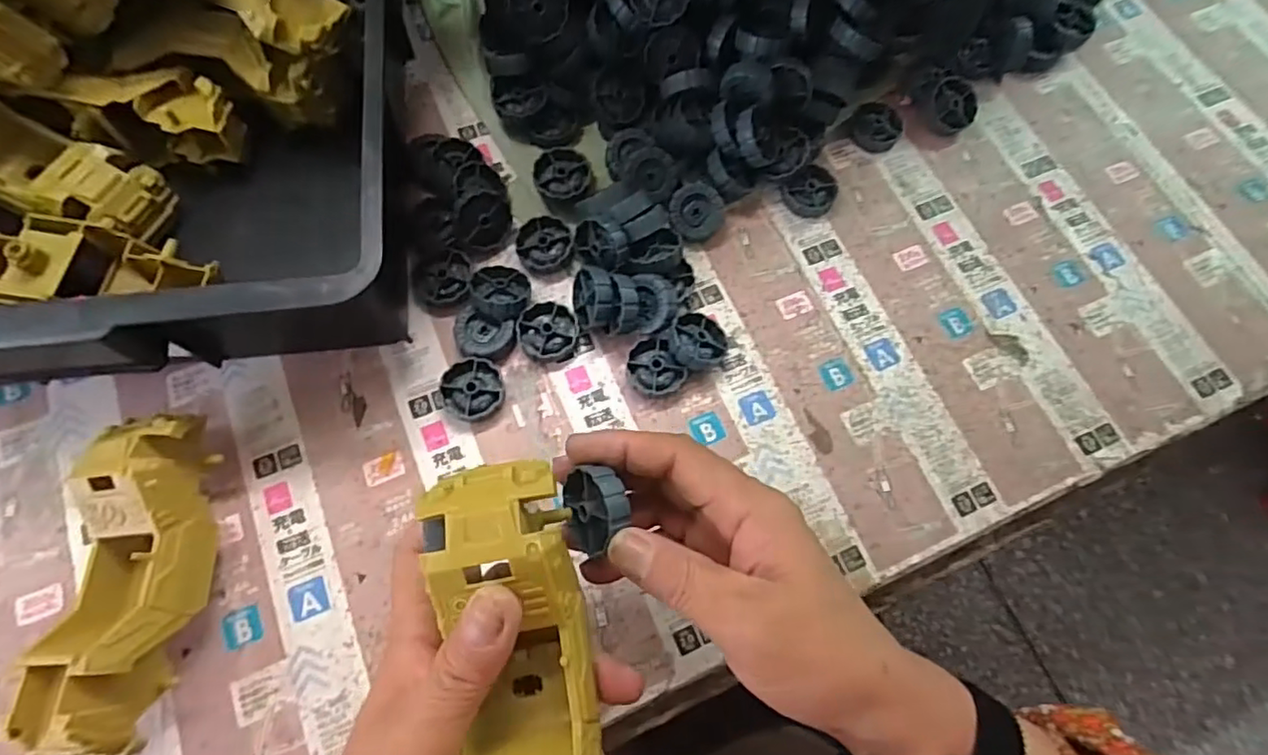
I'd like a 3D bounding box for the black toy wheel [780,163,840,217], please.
[{"bbox_3d":[0.127,-0.133,0.443,0.035,0.015,0.034,0,70,-1],"label":"black toy wheel"}]

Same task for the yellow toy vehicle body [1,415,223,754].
[{"bbox_3d":[-0.253,0.107,0.314,0.057,0.063,0.168,-1,70,-2],"label":"yellow toy vehicle body"}]

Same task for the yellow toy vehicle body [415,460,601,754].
[{"bbox_3d":[-0.047,0.122,0.230,0.067,0.049,0.173,-9,78,-4],"label":"yellow toy vehicle body"}]

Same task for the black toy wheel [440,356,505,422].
[{"bbox_3d":[-0.101,0.008,0.386,0.037,0.011,0.038,0,70,-1],"label":"black toy wheel"}]

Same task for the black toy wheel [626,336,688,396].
[{"bbox_3d":[0.013,-0.006,0.393,0.032,0.019,0.038,-27,73,-10],"label":"black toy wheel"}]

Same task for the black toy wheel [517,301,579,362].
[{"bbox_3d":[-0.056,-0.029,0.400,0.037,0.012,0.038,0,70,-1],"label":"black toy wheel"}]

